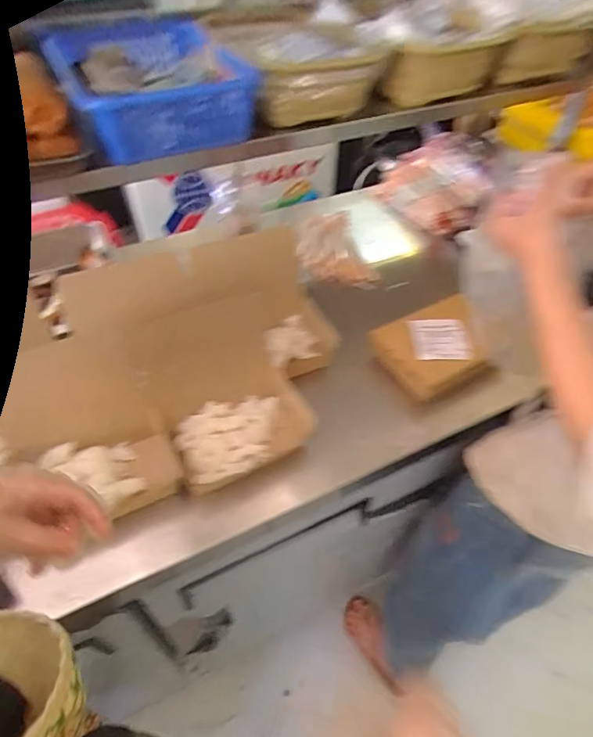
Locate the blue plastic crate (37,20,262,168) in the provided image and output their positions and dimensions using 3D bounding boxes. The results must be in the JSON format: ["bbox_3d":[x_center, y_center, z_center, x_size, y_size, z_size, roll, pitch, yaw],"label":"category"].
[{"bbox_3d":[-0.195,-0.384,0.643,0.228,0.099,0.214,-26,53,-20],"label":"blue plastic crate"}]

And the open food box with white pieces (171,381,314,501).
[{"bbox_3d":[-0.074,0.094,0.676,0.195,0.048,0.114,-20,51,-15],"label":"open food box with white pieces"}]

